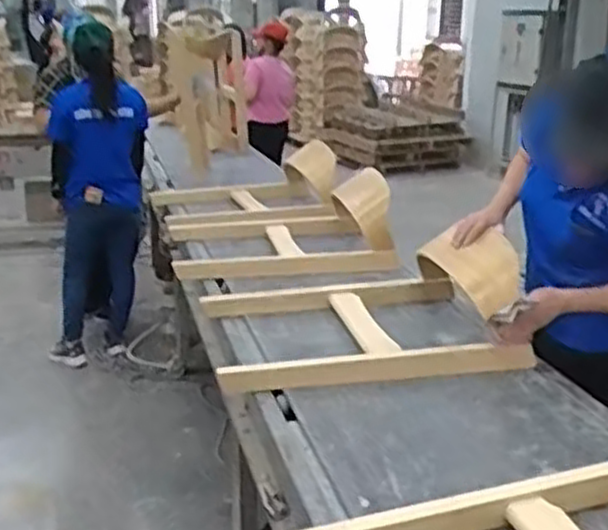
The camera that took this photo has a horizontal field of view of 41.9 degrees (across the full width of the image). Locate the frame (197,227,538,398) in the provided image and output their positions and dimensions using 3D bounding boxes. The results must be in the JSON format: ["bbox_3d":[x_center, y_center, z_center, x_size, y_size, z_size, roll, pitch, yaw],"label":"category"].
[{"bbox_3d":[0.127,0.081,1.960,0.686,0.297,0.579,-3,18,-12],"label":"frame"}]

